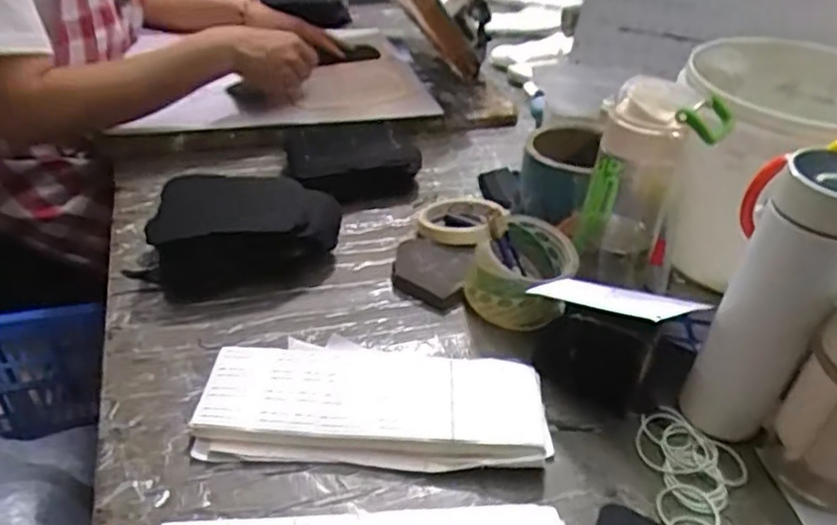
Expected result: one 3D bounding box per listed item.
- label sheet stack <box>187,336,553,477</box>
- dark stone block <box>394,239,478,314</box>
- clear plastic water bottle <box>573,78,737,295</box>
[{"bbox_3d":[-0.033,0.104,0.518,0.257,0.030,0.111,4,37,-1],"label":"label sheet stack"},{"bbox_3d":[0.011,0.008,0.658,0.077,0.020,0.096,11,37,9],"label":"dark stone block"},{"bbox_3d":[0.199,-0.062,0.592,0.095,0.199,0.102,15,38,15],"label":"clear plastic water bottle"}]

